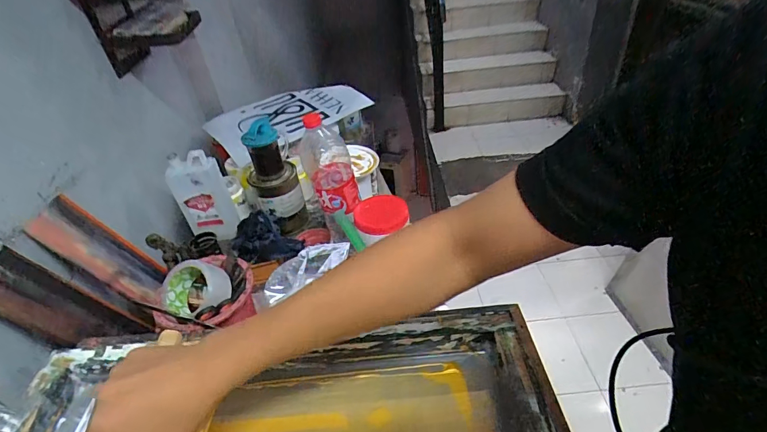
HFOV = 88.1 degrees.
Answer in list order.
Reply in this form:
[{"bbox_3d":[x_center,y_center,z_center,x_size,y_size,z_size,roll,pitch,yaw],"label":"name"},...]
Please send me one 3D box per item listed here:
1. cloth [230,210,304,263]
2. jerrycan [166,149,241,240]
[{"bbox_3d":[-0.235,0.043,0.779,0.122,0.070,0.099,-26,43,-23],"label":"cloth"},{"bbox_3d":[-0.394,-0.039,0.874,0.108,0.199,0.059,-15,39,-11],"label":"jerrycan"}]

